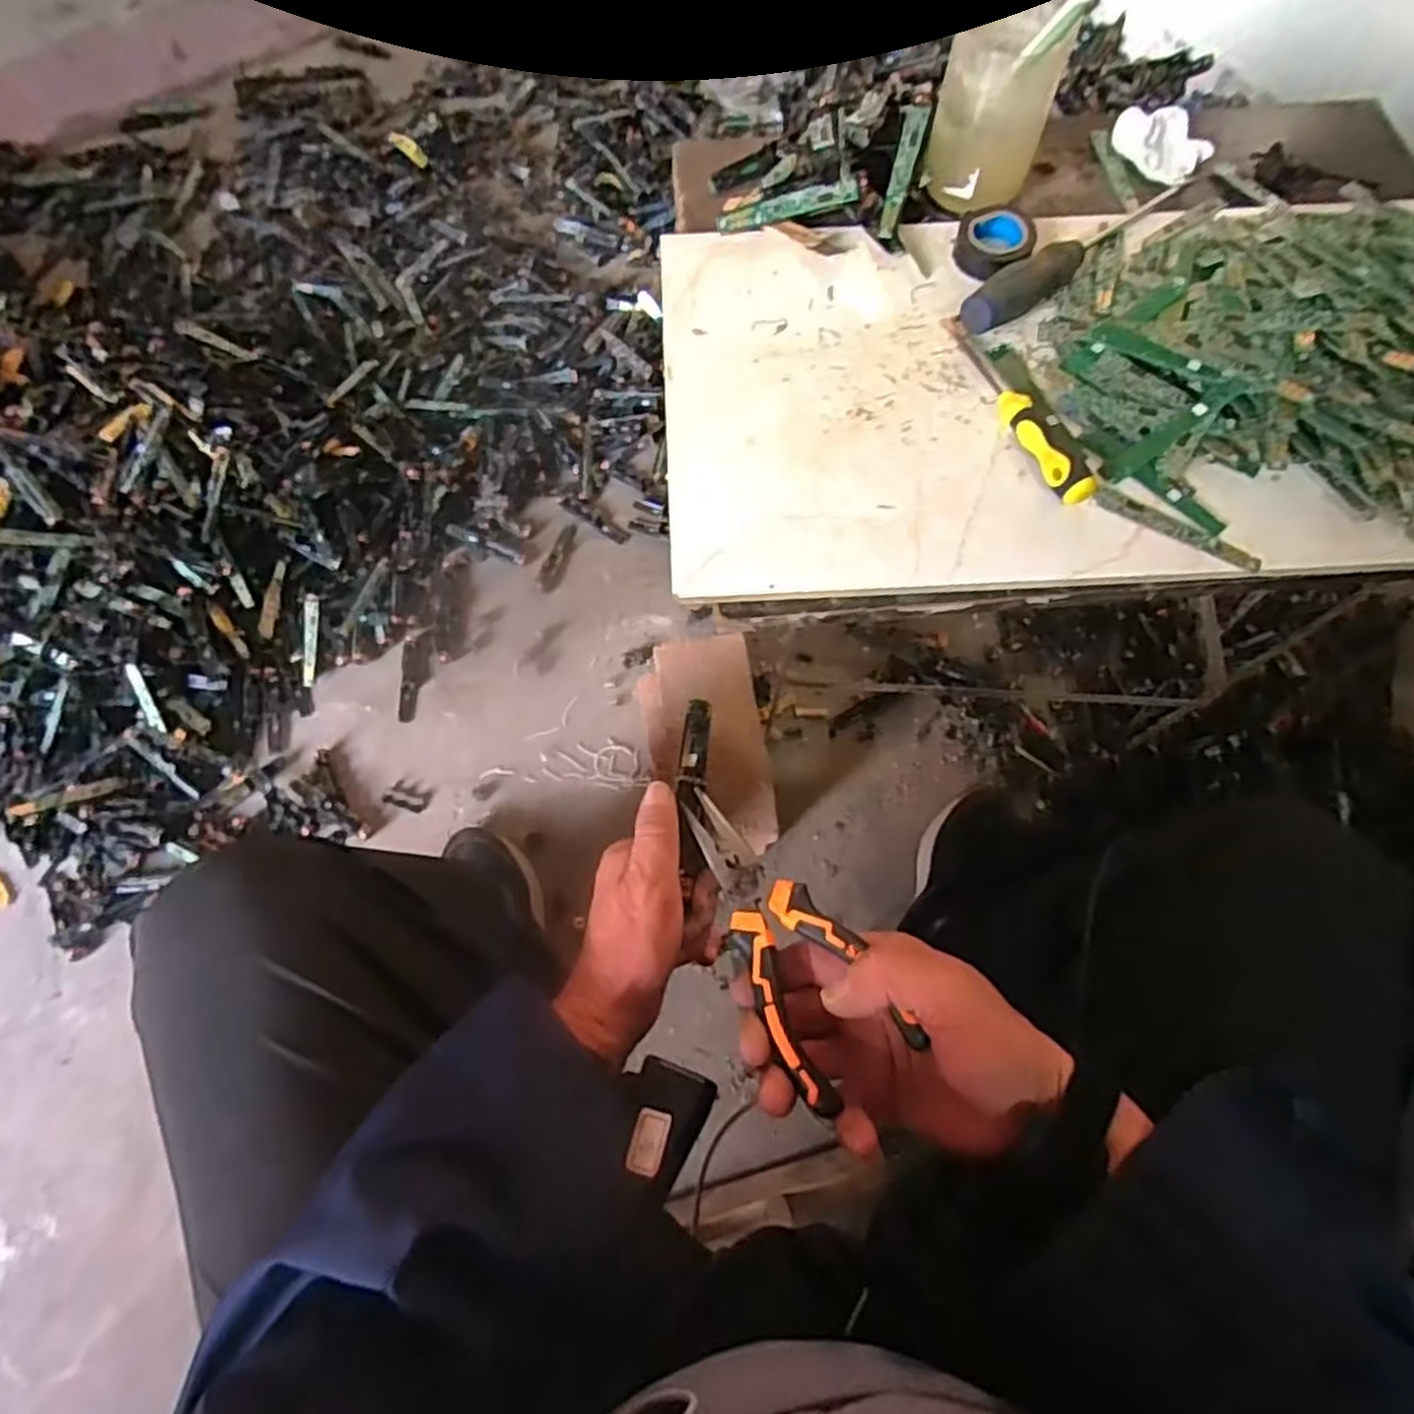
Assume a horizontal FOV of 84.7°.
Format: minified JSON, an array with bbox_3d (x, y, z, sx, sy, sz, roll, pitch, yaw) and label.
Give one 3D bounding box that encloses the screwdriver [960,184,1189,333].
[{"bbox_3d":[0.249,-0.301,0.510,0.209,0.033,0.026,-36,72,-14],"label":"screwdriver"}]

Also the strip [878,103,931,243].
[{"bbox_3d":[0.135,-0.370,0.535,0.017,0.011,0.100,14,87,4],"label":"strip"}]

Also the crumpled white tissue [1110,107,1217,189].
[{"bbox_3d":[0.332,-0.415,0.570,0.054,0.024,0.066,-41,73,-15],"label":"crumpled white tissue"}]

